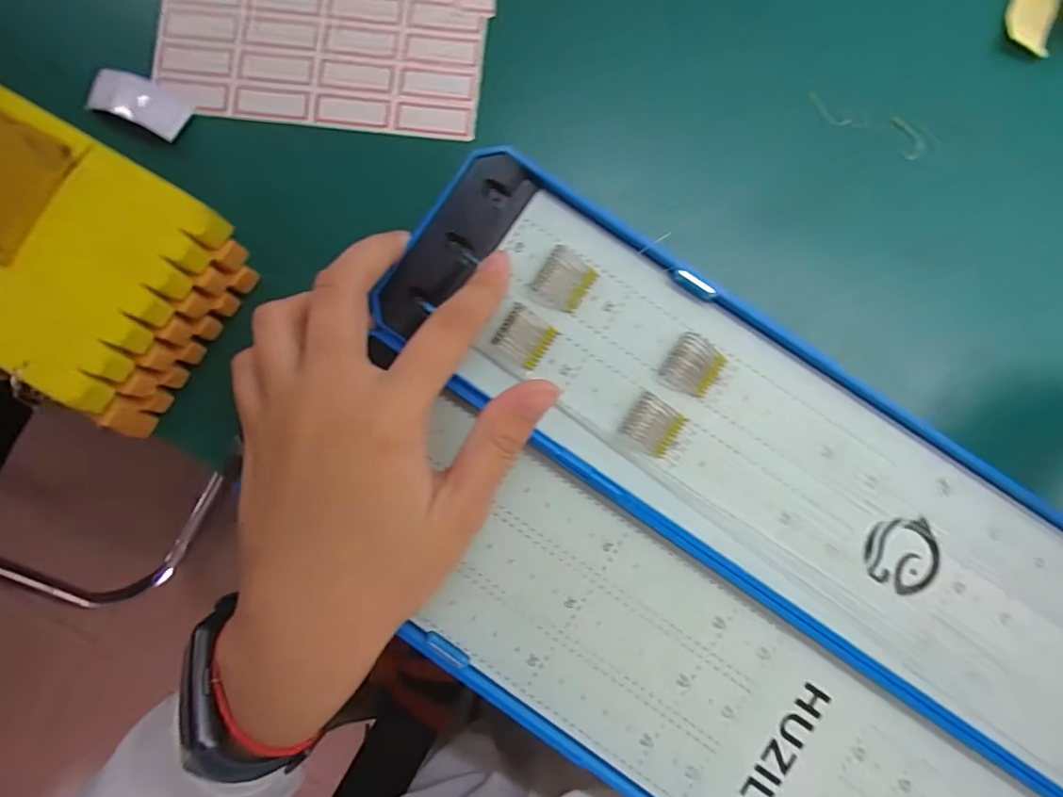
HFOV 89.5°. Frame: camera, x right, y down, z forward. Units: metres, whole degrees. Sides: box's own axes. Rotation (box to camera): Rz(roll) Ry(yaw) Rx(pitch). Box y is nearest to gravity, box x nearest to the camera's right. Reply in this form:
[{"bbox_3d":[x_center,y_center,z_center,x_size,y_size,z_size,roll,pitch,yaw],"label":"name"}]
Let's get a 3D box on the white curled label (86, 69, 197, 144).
[{"bbox_3d":[-0.161,-0.122,0.220,0.038,0.009,0.020,23,88,3],"label":"white curled label"}]

